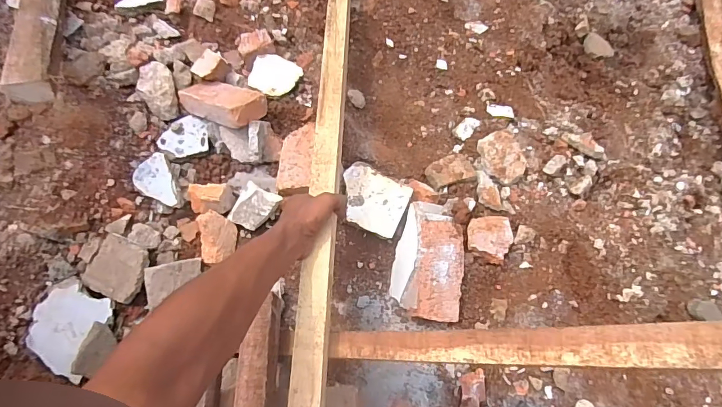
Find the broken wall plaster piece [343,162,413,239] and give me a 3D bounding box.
[{"bbox_3d":[0.020,-0.006,0.782,0.124,0.018,0.107,24,83,8],"label":"broken wall plaster piece"}]

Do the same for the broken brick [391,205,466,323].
[{"bbox_3d":[0.119,0.097,0.755,0.090,0.094,0.195,11,80,-20],"label":"broken brick"}]

